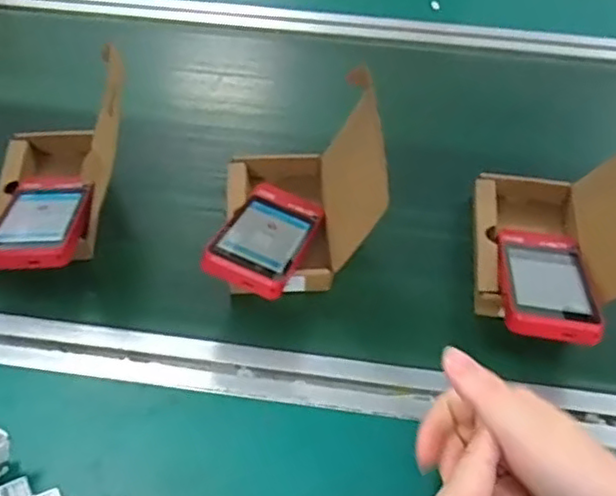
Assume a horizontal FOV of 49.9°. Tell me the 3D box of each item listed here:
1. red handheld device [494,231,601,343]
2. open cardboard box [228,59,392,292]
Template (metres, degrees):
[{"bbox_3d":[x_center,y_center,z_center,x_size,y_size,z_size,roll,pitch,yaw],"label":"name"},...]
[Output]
[{"bbox_3d":[0.175,0.022,0.488,0.063,0.018,0.129,9,34,5],"label":"red handheld device"},{"bbox_3d":[-0.005,-0.054,0.527,0.123,0.100,0.148,-4,48,-3],"label":"open cardboard box"}]

